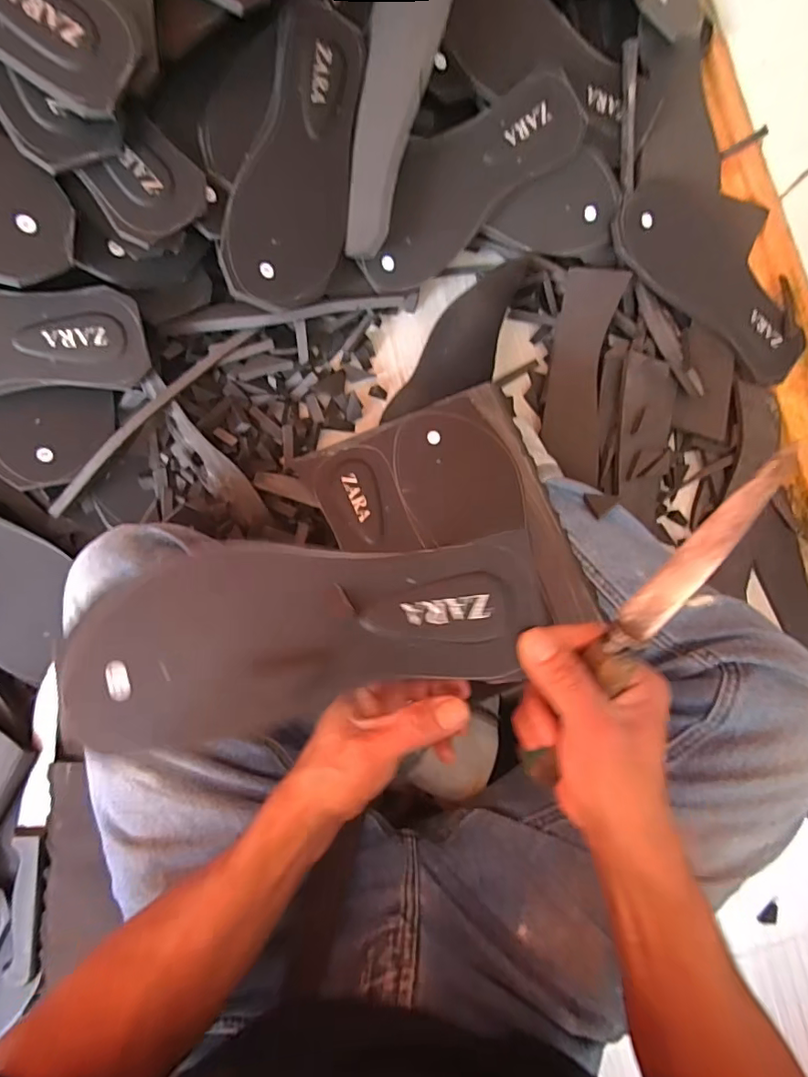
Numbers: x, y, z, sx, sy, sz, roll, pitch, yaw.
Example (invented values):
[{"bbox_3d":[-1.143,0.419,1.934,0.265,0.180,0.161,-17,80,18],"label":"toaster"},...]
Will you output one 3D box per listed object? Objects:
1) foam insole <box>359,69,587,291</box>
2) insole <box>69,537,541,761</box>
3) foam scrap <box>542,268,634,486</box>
[{"bbox_3d":[0.057,-0.345,0.494,0.247,0.010,0.095,-41,108,6],"label":"foam insole"},{"bbox_3d":[-0.047,0.047,0.274,0.242,0.010,0.096,-9,84,-6],"label":"insole"},{"bbox_3d":[0.182,-0.165,0.528,0.058,0.036,0.224,8,82,-5],"label":"foam scrap"}]

